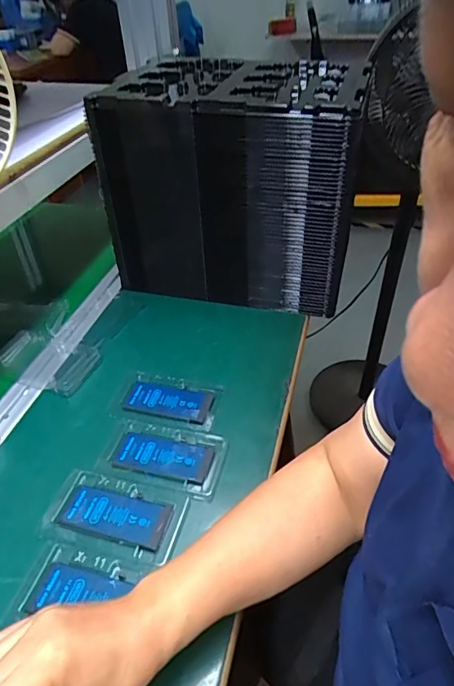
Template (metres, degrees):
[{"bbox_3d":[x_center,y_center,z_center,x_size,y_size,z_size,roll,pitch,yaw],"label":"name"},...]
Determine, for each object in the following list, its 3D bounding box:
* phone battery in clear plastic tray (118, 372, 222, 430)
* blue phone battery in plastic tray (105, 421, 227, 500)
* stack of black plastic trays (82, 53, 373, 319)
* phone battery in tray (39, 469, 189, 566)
[{"bbox_3d":[-0.068,0.066,0.559,0.111,0.004,0.069,7,41,10],"label":"phone battery in clear plastic tray"},{"bbox_3d":[-0.065,0.119,0.497,0.121,0.004,0.073,7,41,11],"label":"blue phone battery in plastic tray"},{"bbox_3d":[-0.003,-0.227,0.690,0.329,0.284,0.228,4,40,6],"label":"stack of black plastic trays"},{"bbox_3d":[-0.108,0.163,0.447,0.127,0.004,0.075,8,41,11],"label":"phone battery in tray"}]

